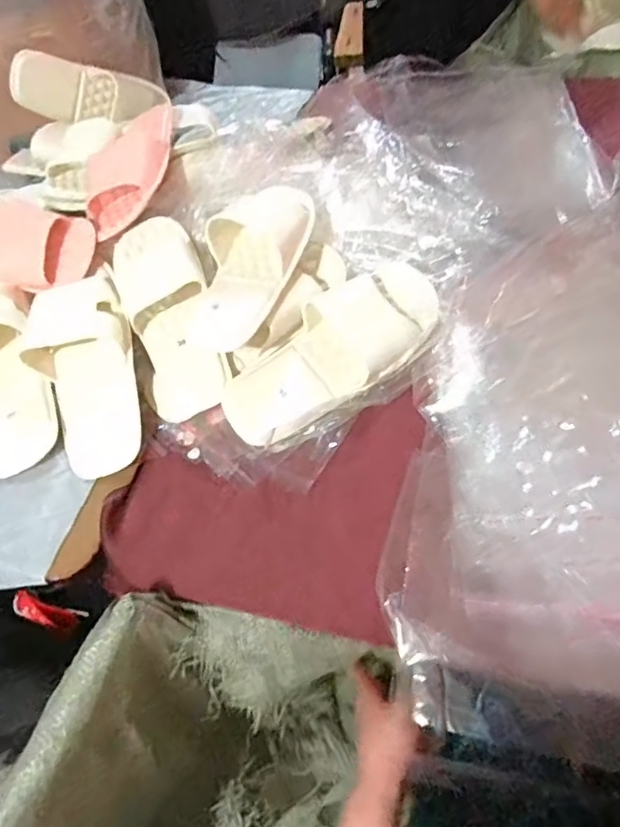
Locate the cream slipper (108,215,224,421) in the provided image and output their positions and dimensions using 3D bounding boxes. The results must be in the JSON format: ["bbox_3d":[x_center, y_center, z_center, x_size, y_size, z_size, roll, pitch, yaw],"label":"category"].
[{"bbox_3d":[-0.164,-0.112,0.623,0.101,0.045,0.251,-16,81,-8],"label":"cream slipper"}]

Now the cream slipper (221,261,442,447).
[{"bbox_3d":[0.032,-0.072,0.587,0.276,0.077,0.123,-36,57,-15],"label":"cream slipper"}]

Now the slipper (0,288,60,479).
[{"bbox_3d":[-0.371,-0.045,0.646,0.102,0.058,0.253,-25,72,-14],"label":"slipper"}]

